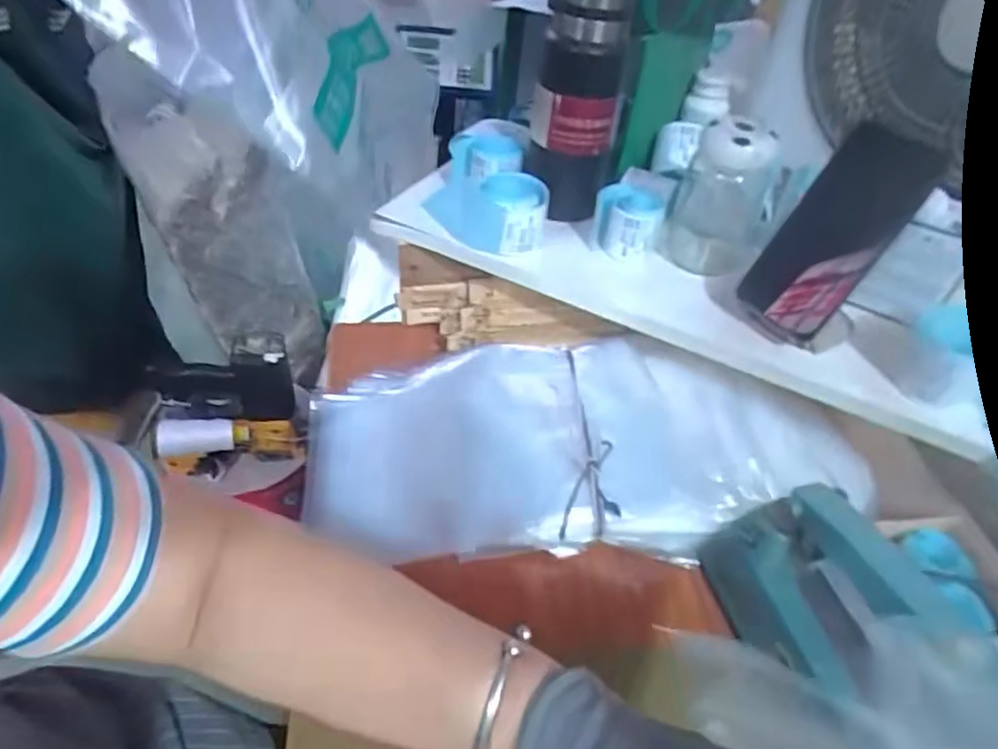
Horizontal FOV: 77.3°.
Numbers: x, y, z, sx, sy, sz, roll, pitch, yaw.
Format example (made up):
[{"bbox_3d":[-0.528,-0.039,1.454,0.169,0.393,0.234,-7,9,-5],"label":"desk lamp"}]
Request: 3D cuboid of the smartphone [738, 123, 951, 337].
[{"bbox_3d":[0.262,-0.109,0.490,0.071,0.162,0.014,40,34,21],"label":"smartphone"}]

